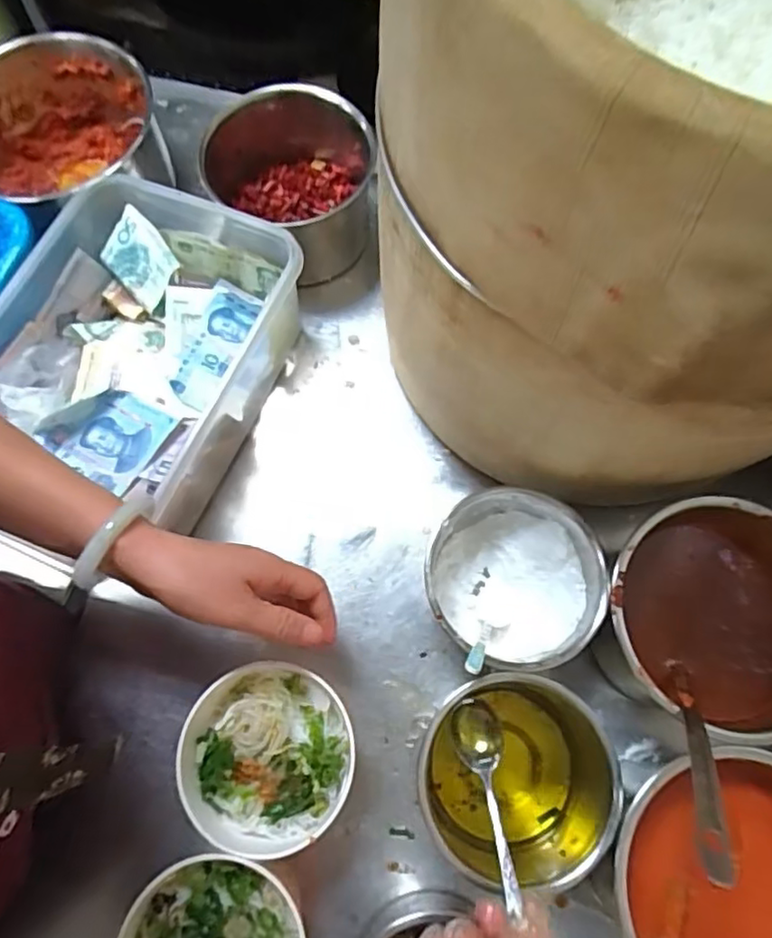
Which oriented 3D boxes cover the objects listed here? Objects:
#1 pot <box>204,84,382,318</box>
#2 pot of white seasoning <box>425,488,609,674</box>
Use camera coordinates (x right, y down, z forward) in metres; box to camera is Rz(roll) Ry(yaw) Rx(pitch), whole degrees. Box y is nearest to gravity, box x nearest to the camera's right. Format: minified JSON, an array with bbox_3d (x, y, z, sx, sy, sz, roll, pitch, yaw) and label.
[{"bbox_3d":[-0.092,-0.263,0.608,0.159,0.117,0.186,-2,72,0],"label":"pot"},{"bbox_3d":[0.103,0.085,0.491,0.130,0.093,0.128,0,72,0],"label":"pot of white seasoning"}]

